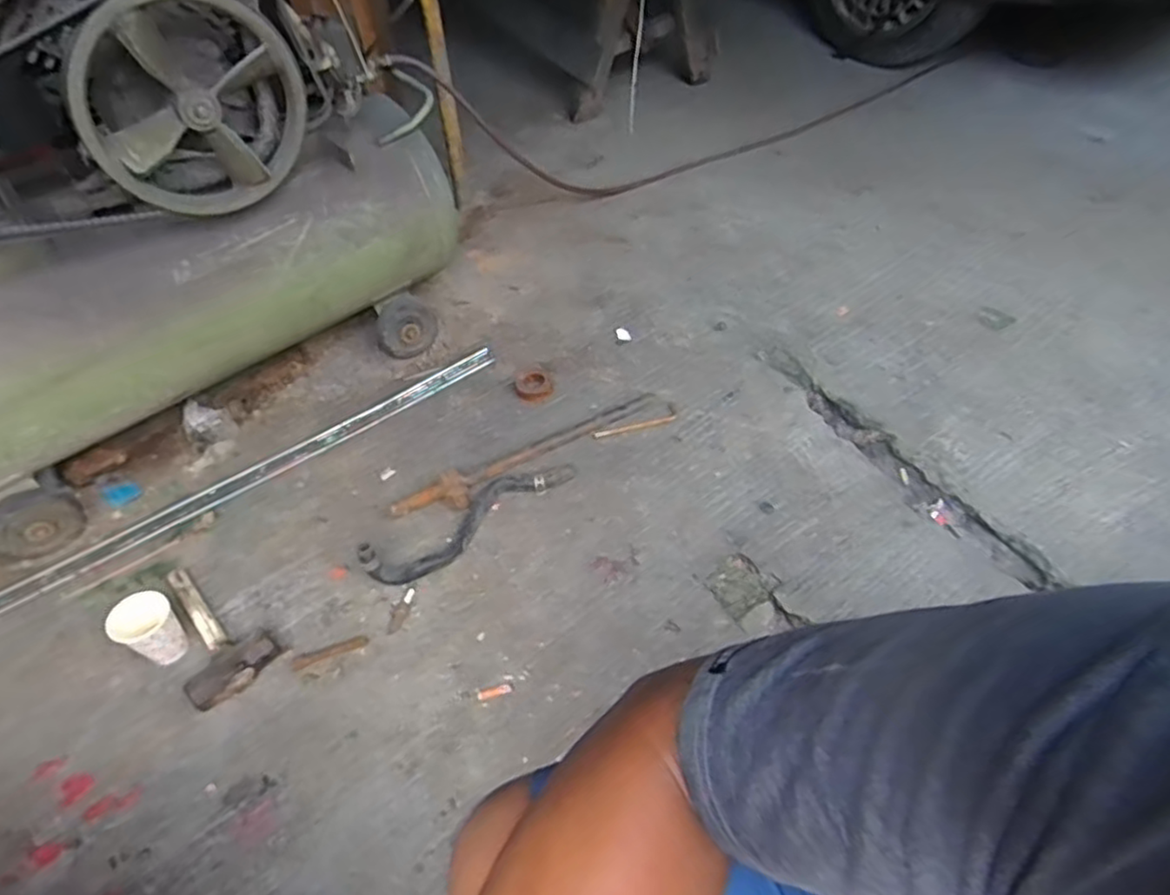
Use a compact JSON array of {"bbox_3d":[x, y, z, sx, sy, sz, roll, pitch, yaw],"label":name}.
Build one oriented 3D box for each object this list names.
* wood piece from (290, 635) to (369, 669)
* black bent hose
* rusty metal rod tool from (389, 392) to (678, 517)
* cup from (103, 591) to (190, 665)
[{"bbox_3d":[-0.349,0.280,0.927,0.101,0.005,0.020,-16,55,-13],"label":"wood piece"},{"bbox_3d":[-0.169,0.096,1.019,0.343,0.067,0.078,-34,60,-24],"label":"black bent hose"},{"bbox_3d":[-0.072,0.010,1.109,0.494,0.024,0.062,-25,57,-19],"label":"rusty metal rod tool"},{"bbox_3d":[-0.577,0.242,0.904,0.061,0.095,0.067,25,56,17],"label":"cup"}]

